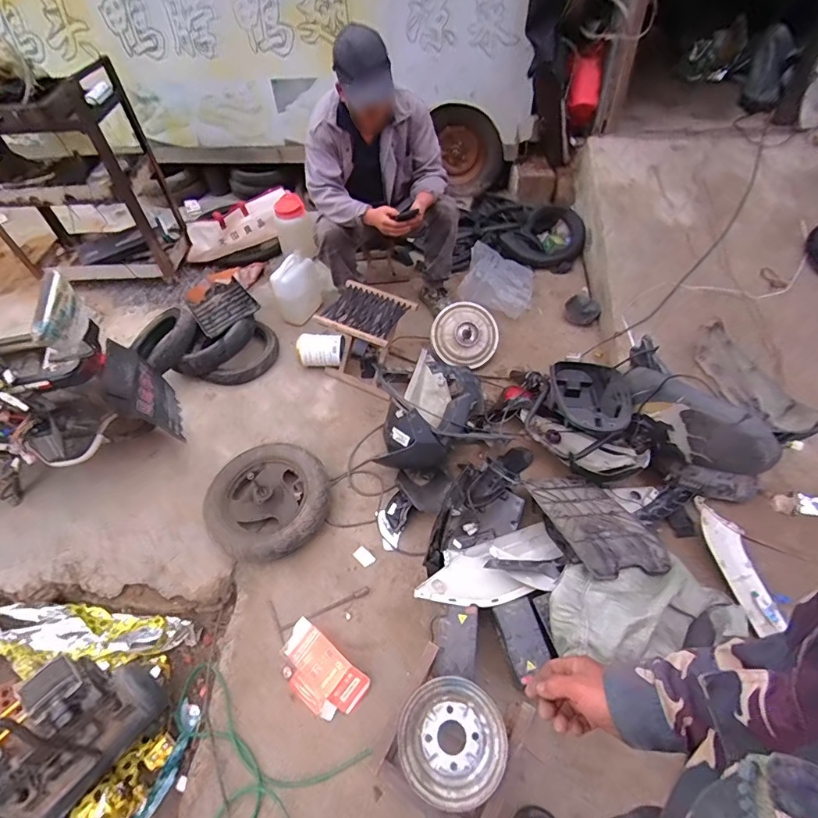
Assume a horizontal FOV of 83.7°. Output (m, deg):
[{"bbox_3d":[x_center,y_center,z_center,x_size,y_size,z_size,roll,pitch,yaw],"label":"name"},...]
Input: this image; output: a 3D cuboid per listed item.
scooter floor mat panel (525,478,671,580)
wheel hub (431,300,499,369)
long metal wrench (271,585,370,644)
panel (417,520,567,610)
[{"bbox_3d":[0.531,0.322,1.325,0.270,0.049,0.398,-1,24,-13],"label":"scooter floor mat panel"},{"bbox_3d":[0.237,-0.312,1.912,0.284,0.077,0.284,3,78,-14],"label":"wheel hub"},{"bbox_3d":[-0.274,0.571,1.381,0.280,0.020,0.136,-26,53,-18],"label":"long metal wrench"},{"bbox_3d":[0.211,0.468,1.298,0.392,0.079,0.192,-15,50,-10],"label":"panel"}]

